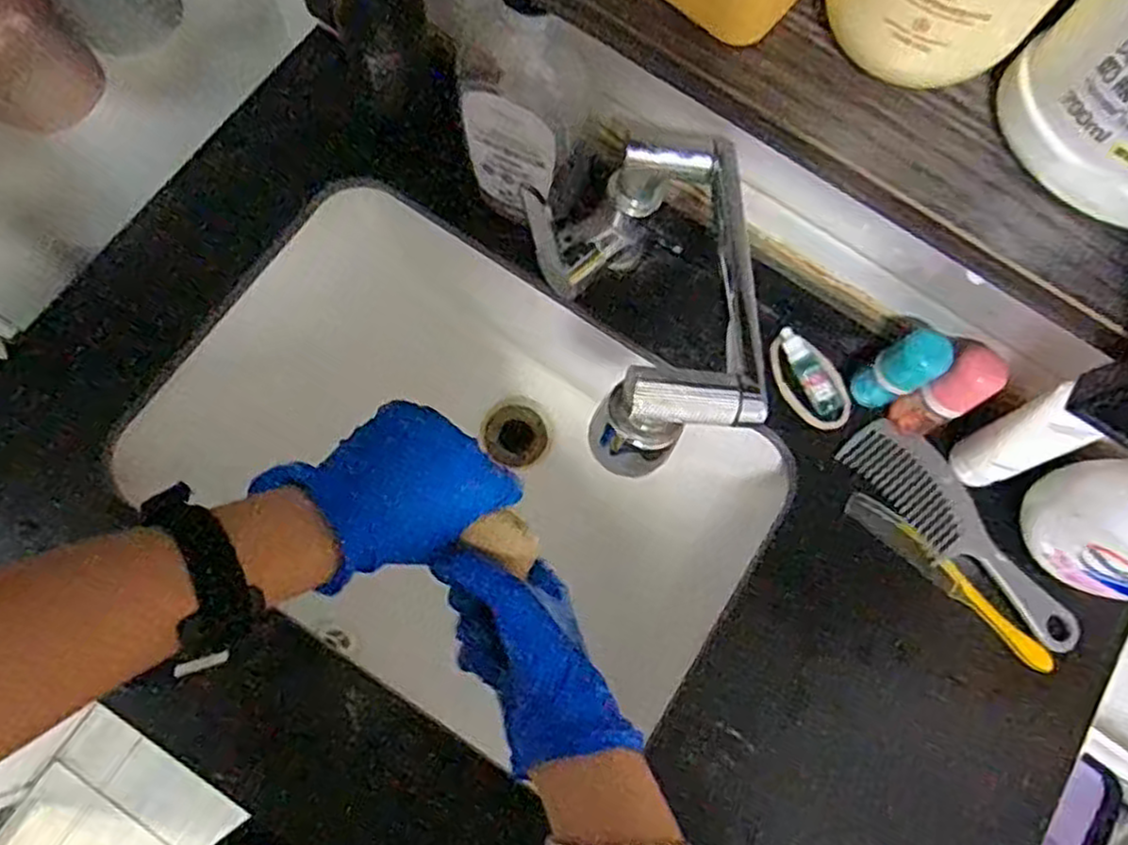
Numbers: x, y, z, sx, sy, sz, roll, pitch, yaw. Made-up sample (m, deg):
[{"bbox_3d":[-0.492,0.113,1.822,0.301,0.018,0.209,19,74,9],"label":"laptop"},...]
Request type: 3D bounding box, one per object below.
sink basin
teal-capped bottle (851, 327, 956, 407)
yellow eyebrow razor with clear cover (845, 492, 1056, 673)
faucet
[{"bbox_3d":[-0.074,0.048,0.648,0.442,0.169,0.310,33,77,6],"label":"sink basin"},{"bbox_3d":[0.239,-0.037,0.529,0.034,0.082,0.034,0,76,-2],"label":"teal-capped bottle"},{"bbox_3d":[0.284,0.115,0.547,0.178,0.009,0.022,41,78,8],"label":"yellow eyebrow razor with clear cover"},{"bbox_3d":[0.045,-0.075,0.461,0.116,0.154,0.210,2,76,-1],"label":"faucet"}]

